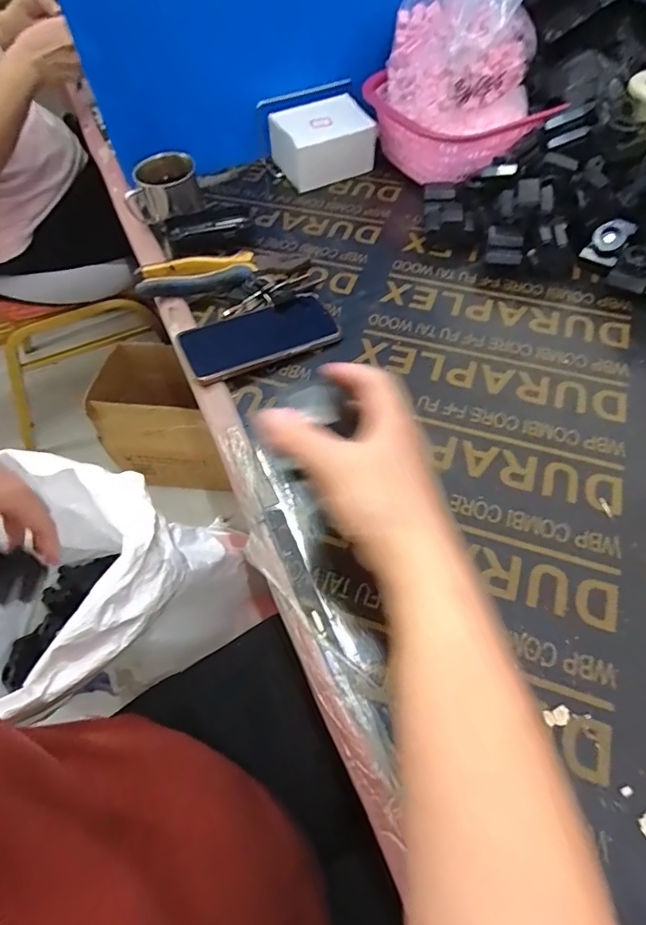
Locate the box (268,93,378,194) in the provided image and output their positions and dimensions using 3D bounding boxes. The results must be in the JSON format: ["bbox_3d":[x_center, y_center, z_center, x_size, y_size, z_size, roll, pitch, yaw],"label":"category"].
[{"bbox_3d":[-0.003,-0.444,0.668,0.134,0.075,0.085,-25,60,-12],"label":"box"}]

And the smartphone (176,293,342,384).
[{"bbox_3d":[-0.068,-0.137,0.510,0.157,0.012,0.087,-20,60,-15],"label":"smartphone"}]

